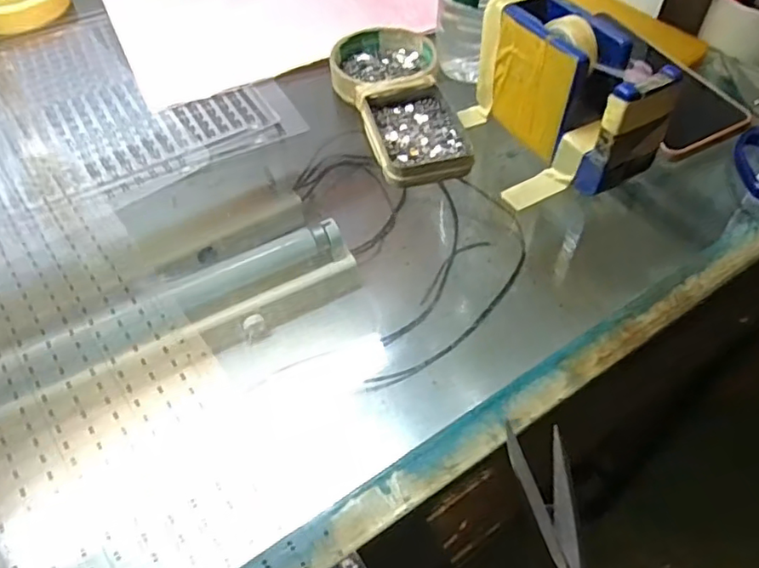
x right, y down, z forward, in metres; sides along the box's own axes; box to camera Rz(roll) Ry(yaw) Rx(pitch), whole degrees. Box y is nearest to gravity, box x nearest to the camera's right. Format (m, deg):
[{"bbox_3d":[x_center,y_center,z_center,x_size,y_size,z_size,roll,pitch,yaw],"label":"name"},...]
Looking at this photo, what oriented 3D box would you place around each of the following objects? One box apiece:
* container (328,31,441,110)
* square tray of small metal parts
[{"bbox_3d":[0.003,-0.171,0.469,0.081,0.020,0.081,-1,51,1],"label":"container"},{"bbox_3d":[0.025,-0.106,0.417,0.066,0.015,0.089,-12,51,-8],"label":"square tray of small metal parts"}]

